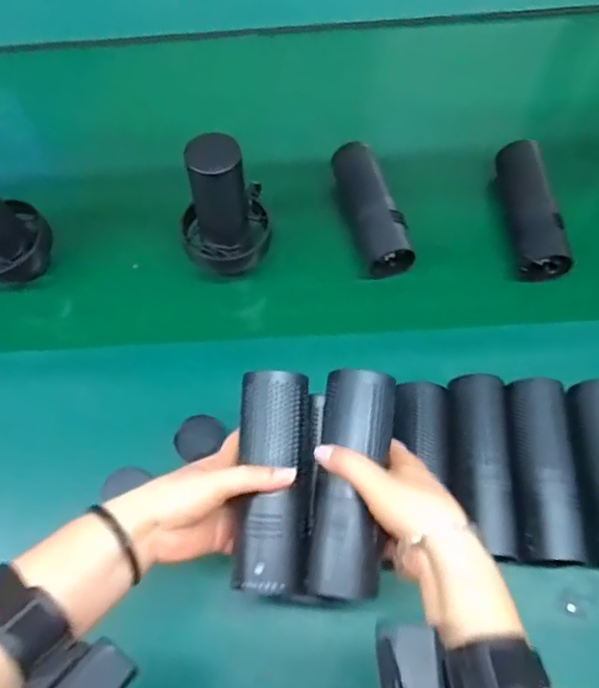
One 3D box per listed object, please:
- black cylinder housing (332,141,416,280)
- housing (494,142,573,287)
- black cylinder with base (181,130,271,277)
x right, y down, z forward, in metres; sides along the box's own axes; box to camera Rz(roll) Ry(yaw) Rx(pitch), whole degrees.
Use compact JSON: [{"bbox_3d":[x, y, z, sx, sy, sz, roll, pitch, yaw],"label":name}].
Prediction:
[{"bbox_3d":[0.078,-0.163,0.676,0.052,0.045,0.179,-19,79,-6],"label":"black cylinder housing"},{"bbox_3d":[0.255,-0.154,0.664,0.050,0.052,0.165,-9,78,-2],"label":"housing"},{"bbox_3d":[-0.084,-0.152,0.620,0.093,0.143,0.096,-14,65,-4],"label":"black cylinder with base"}]

